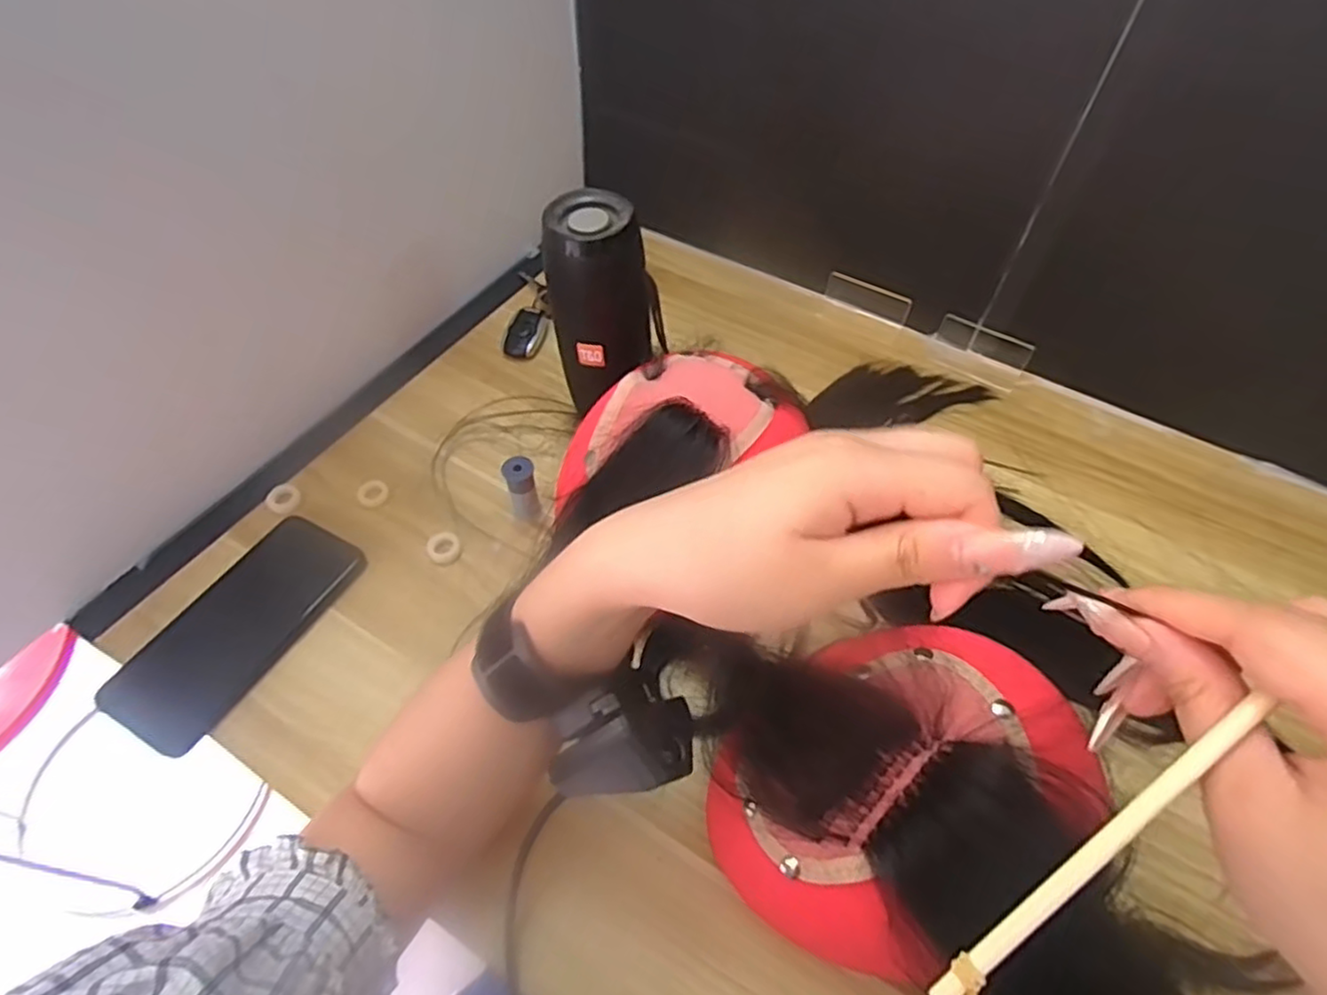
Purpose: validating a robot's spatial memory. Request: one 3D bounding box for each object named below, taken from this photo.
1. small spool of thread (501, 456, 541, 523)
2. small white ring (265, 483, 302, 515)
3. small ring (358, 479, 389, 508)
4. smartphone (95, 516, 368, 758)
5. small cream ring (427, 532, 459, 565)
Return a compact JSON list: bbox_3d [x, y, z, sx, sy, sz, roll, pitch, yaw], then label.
[{"bbox_3d":[-0.101,-0.005,0.491,0.021,0.052,0.023,0,53,-1],"label":"small spool of thread"},{"bbox_3d":[-0.286,0.001,0.512,0.026,0.004,0.024,0,53,-1],"label":"small white ring"},{"bbox_3d":[-0.220,-0.004,0.515,0.021,0.005,0.024,7,53,4],"label":"small ring"},{"bbox_3d":[-0.280,0.084,0.449,0.076,0.010,0.160,24,56,16],"label":"smartphone"},{"bbox_3d":[-0.159,0.036,0.489,0.023,0.005,0.025,0,53,-1],"label":"small cream ring"}]

